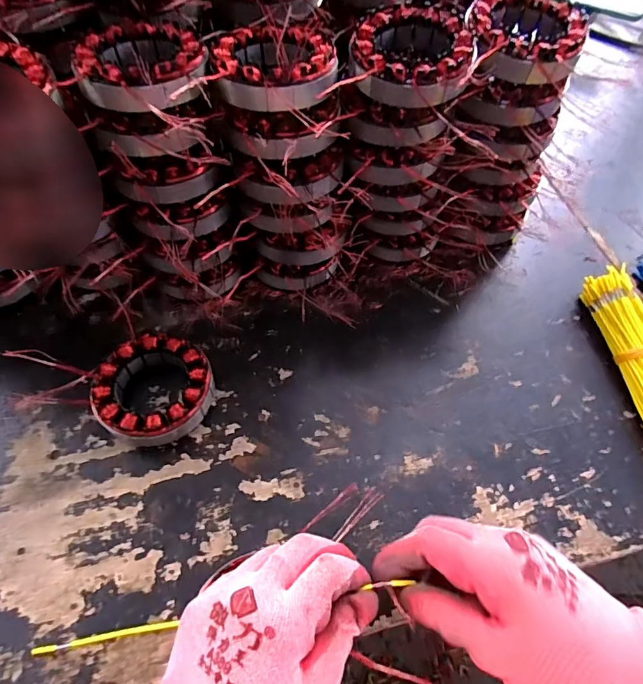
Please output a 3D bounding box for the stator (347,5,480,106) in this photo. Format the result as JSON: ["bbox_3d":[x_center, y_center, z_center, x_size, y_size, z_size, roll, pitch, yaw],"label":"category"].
[{"bbox_3d":[0.064,-0.202,0.327,0.085,0.033,0.086,2,59,-3],"label":"stator"}]

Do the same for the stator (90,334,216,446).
[{"bbox_3d":[-0.129,0.037,0.355,0.083,0.030,0.084,2,59,-3],"label":"stator"}]

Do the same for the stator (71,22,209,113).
[{"bbox_3d":[-0.122,-0.187,0.306,0.086,0.026,0.078,28,61,12],"label":"stator"}]

